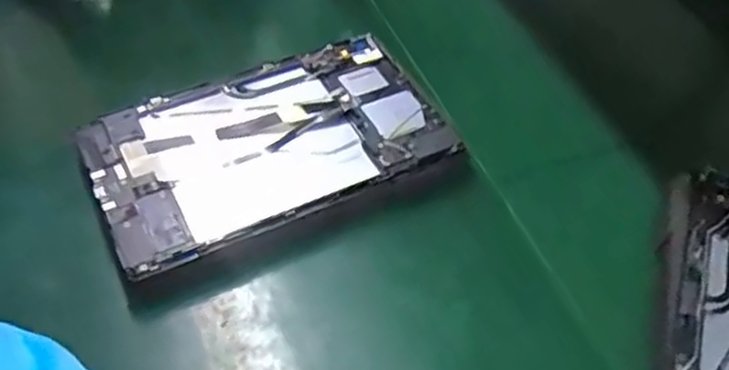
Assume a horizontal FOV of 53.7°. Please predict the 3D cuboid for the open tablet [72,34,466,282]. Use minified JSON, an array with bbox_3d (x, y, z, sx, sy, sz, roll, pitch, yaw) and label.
[{"bbox_3d":[-0.069,-0.034,0.519,0.244,0.012,0.149,-20,52,-19],"label":"open tablet"}]

